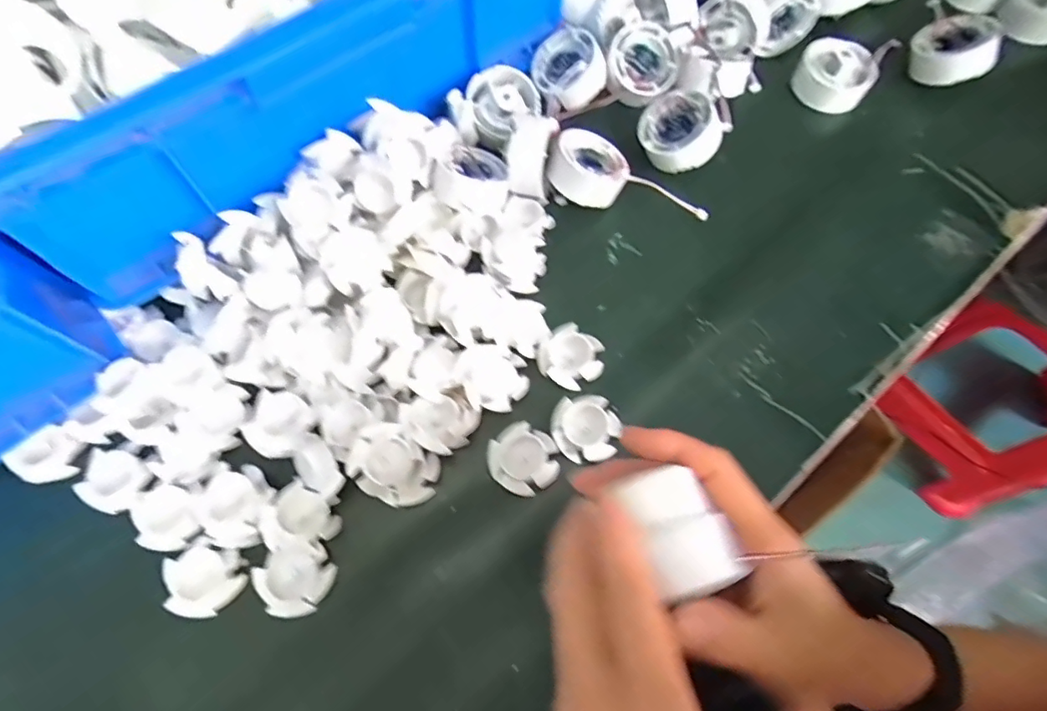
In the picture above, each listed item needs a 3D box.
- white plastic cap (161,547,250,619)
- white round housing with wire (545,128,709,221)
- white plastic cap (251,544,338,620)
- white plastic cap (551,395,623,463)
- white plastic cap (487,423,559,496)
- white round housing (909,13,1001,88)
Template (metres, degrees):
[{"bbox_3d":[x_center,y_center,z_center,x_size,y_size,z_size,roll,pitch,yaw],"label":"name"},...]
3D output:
[{"bbox_3d":[-0.181,0.127,0.307,0.041,0.011,0.035,8,69,3],"label":"white plastic cap"},{"bbox_3d":[0.069,-0.119,0.386,0.111,0.032,0.056,41,74,14],"label":"white round housing with wire"},{"bbox_3d":[-0.128,0.127,0.304,0.039,0.020,0.036,0,69,0],"label":"white plastic cap"},{"bbox_3d":[0.039,0.045,0.334,0.040,0.010,0.038,-4,69,-2],"label":"white plastic cap"},{"bbox_3d":[0.000,0.063,0.331,0.039,0.010,0.041,0,69,0],"label":"white plastic cap"},{"bbox_3d":[0.354,-0.252,0.446,0.054,0.028,0.054,12,71,36],"label":"white round housing"}]

